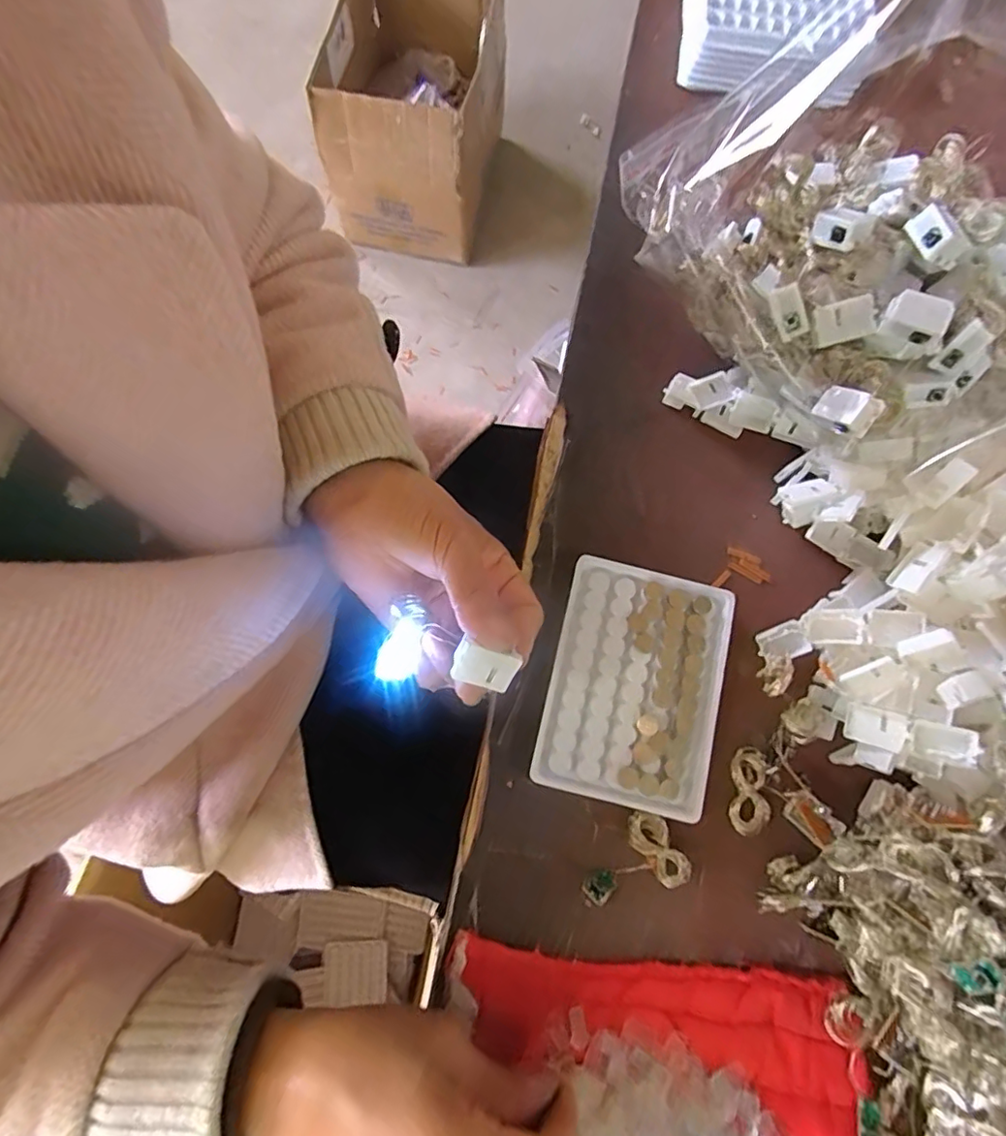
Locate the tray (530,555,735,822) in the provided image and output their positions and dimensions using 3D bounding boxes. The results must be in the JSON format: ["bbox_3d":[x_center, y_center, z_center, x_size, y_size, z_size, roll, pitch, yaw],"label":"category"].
[{"bbox_3d":[0.076,0.066,0.317,0.094,0.011,0.129,14,77,2],"label":"tray"}]

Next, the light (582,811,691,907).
[{"bbox_3d":[0.074,0.162,0.295,0.041,0.013,0.054,40,79,8],"label":"light"}]

